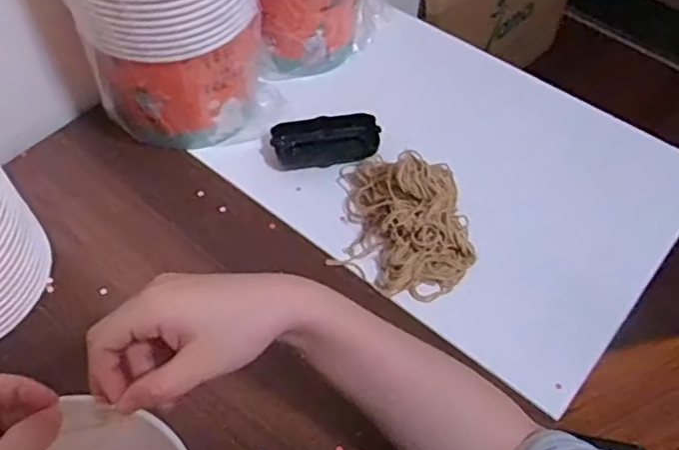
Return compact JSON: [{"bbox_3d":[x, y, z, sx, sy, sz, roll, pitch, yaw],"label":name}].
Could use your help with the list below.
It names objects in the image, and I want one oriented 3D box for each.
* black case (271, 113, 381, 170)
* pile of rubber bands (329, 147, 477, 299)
[{"bbox_3d":[-0.014,-0.088,0.653,0.110,0.028,0.048,-4,56,-3],"label":"black case"},{"bbox_3d":[0.062,-0.014,0.572,0.123,0.072,0.141,3,56,2],"label":"pile of rubber bands"}]

